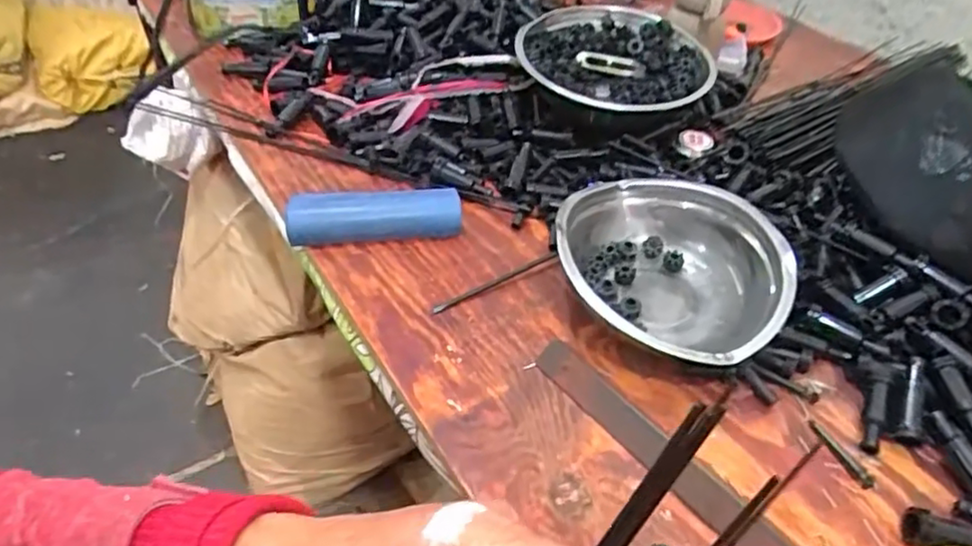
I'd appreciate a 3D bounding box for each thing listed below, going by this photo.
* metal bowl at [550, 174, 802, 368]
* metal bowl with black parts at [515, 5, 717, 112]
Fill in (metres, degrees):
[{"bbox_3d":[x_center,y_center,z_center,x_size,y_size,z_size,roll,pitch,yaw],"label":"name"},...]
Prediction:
[{"bbox_3d":[0.153,-0.004,0.560,0.181,0.075,0.204,14,44,10],"label":"metal bowl"},{"bbox_3d":[0.154,-0.242,0.787,0.216,0.078,0.208,2,43,-2],"label":"metal bowl with black parts"}]

